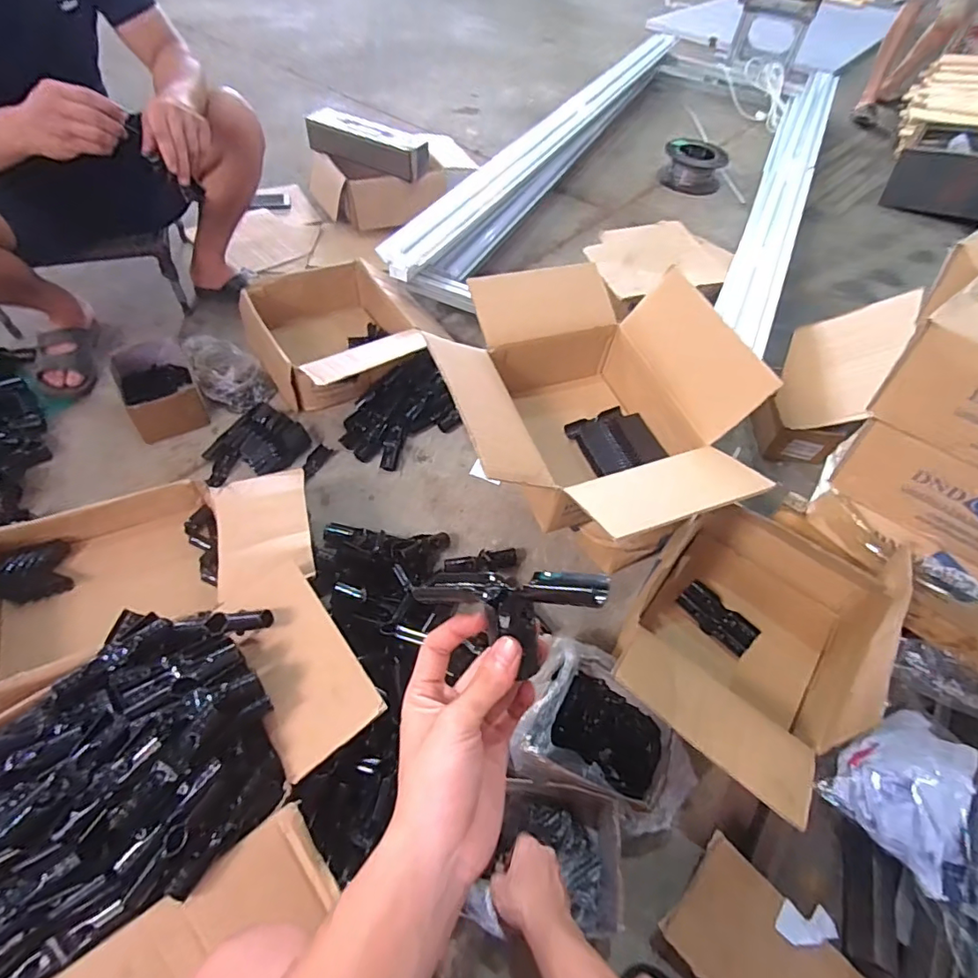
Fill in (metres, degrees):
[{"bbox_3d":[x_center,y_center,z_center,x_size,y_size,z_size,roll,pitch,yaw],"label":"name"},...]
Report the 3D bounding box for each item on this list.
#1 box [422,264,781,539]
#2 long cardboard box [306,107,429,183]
[{"bbox_3d":[0.155,-0.129,0.883,0.447,0.233,0.511,-14,55,-15],"label":"box"},{"bbox_3d":[-0.373,-1.060,1.629,0.391,0.093,0.121,22,54,12],"label":"long cardboard box"}]

